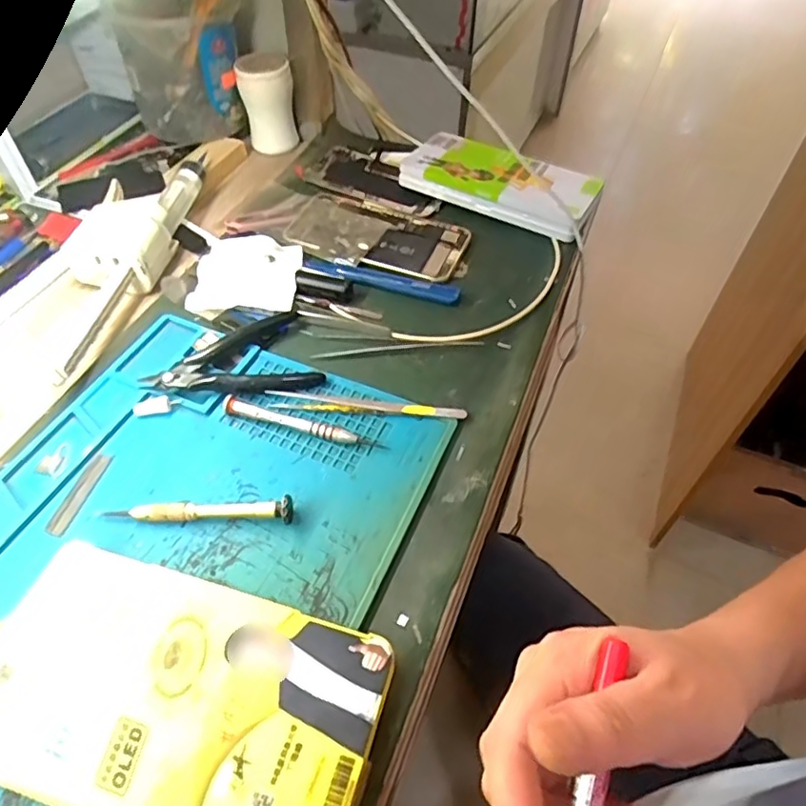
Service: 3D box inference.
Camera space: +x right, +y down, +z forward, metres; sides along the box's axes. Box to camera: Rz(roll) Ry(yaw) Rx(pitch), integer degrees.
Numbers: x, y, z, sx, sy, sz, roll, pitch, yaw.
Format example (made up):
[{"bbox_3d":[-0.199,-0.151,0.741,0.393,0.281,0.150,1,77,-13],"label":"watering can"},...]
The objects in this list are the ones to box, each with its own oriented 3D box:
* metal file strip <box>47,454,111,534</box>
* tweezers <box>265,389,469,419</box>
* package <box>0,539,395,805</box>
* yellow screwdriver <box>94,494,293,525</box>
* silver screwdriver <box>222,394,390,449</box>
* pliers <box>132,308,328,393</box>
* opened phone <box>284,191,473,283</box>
[{"bbox_3d":[-0.203,0.056,0.369,0.013,0.004,0.057,12,52,8],"label":"metal file strip"},{"bbox_3d":[-0.025,0.001,0.405,0.135,0.011,0.012,5,51,3],"label":"tweezers"},{"bbox_3d":[-0.108,0.141,0.283,0.192,0.022,0.107,16,53,11],"label":"package"},{"bbox_3d":[-0.122,0.064,0.350,0.113,0.014,0.011,0,51,-1],"label":"yellow screwdriver"},{"bbox_3d":[-0.067,0.013,0.393,0.110,0.011,0.015,15,53,10],"label":"silver screwdriver"},{"bbox_3d":[-0.122,-0.037,0.424,0.119,0.012,0.078,-6,52,-6],"label":"pliers"},{"bbox_3d":[-0.025,-0.155,0.529,0.162,0.010,0.088,20,54,14],"label":"opened phone"}]

